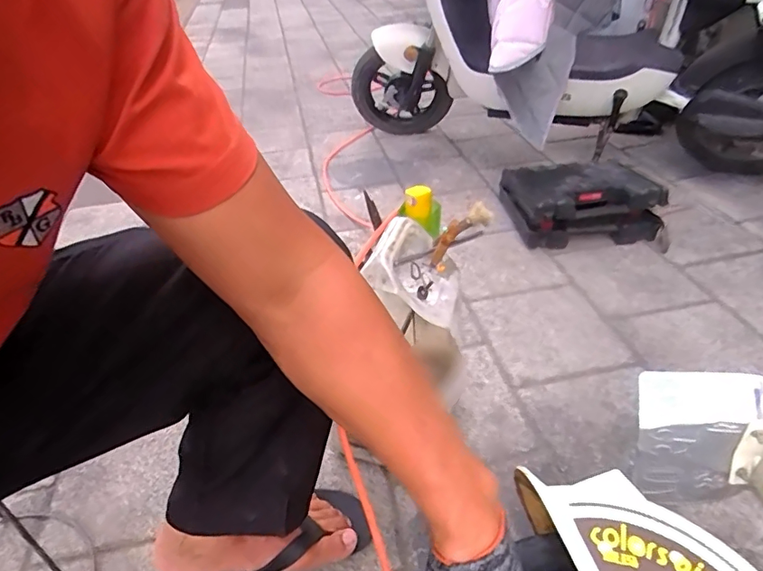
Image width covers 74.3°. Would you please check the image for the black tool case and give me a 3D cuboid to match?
[{"bbox_3d":[0.515,-0.219,1.321,0.342,0.125,0.298,-9,38,-7],"label":"black tool case"}]

